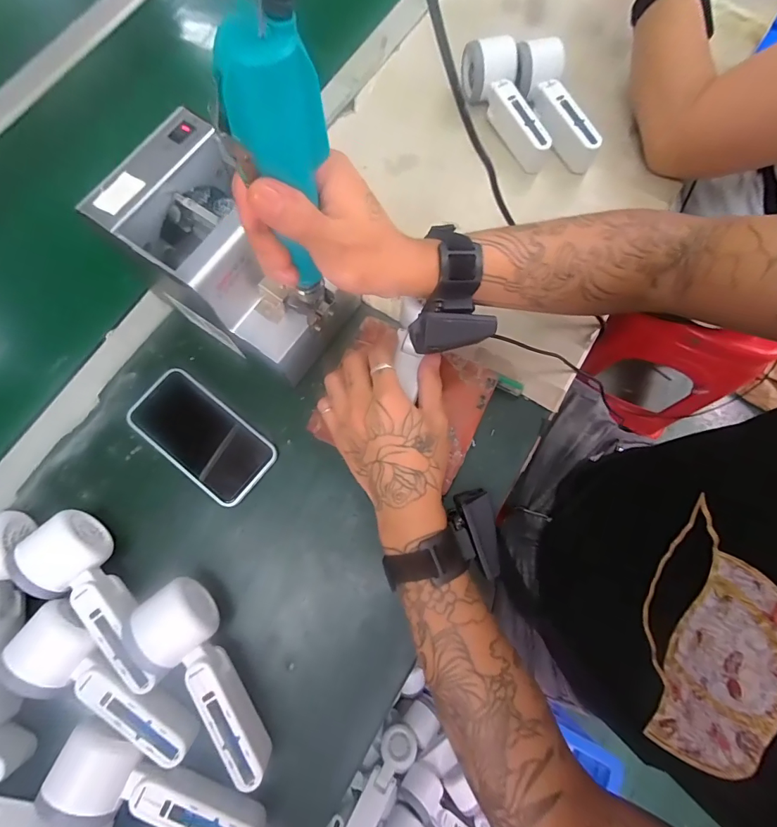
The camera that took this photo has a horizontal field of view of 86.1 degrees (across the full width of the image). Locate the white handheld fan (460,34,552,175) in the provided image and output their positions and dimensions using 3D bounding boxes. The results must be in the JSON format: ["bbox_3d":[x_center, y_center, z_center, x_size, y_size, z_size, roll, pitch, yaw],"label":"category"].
[{"bbox_3d":[0.148,-0.373,0.499,0.056,0.049,0.166,-28,78,-7],"label":"white handheld fan"}]

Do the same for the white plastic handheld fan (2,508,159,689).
[{"bbox_3d":[-0.245,0.160,0.358,0.162,0.055,0.058,42,79,9],"label":"white plastic handheld fan"}]

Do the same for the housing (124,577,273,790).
[{"bbox_3d":[-0.151,0.221,0.343,0.063,0.057,0.165,-36,79,-9],"label":"housing"}]

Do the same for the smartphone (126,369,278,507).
[{"bbox_3d":[-0.186,0.023,0.416,0.142,0.015,0.076,38,79,8],"label":"smartphone"}]

